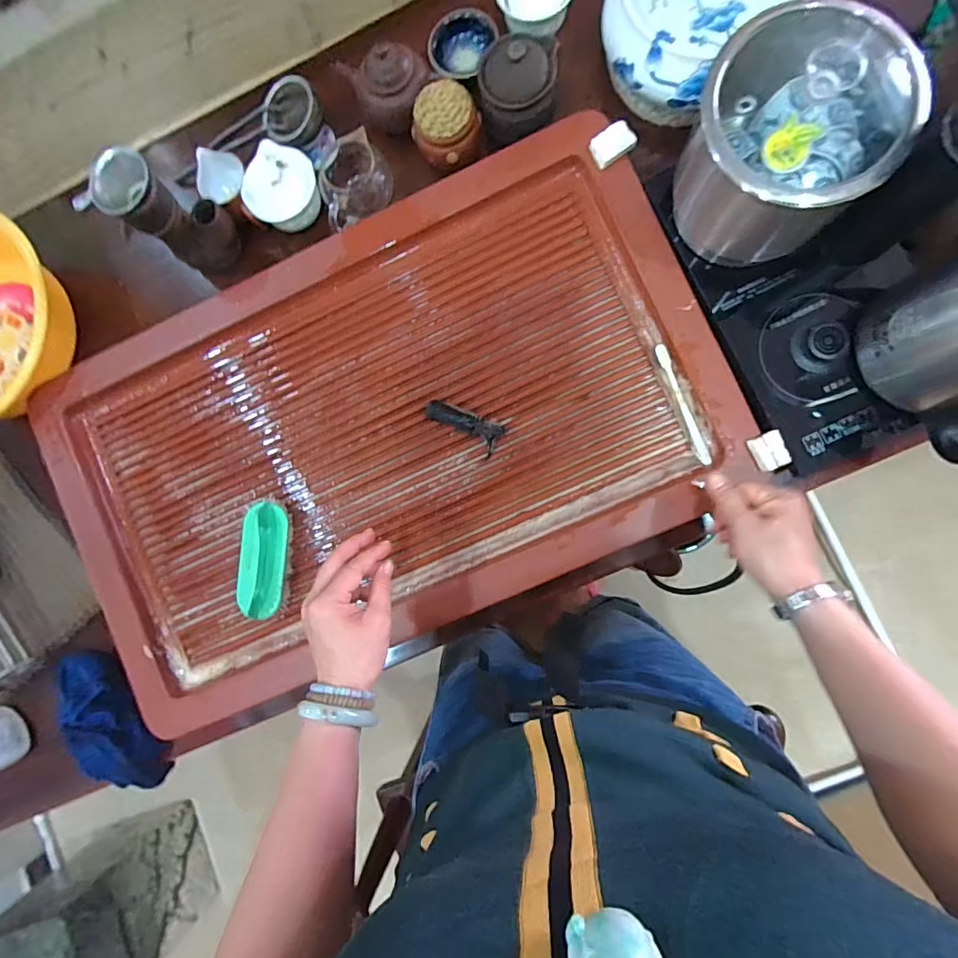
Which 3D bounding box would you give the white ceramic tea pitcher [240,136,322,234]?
[{"bbox_3d":[-0.237,-0.357,0.602,0.080,0.058,0.085,0,88,6],"label":"white ceramic tea pitcher"}]

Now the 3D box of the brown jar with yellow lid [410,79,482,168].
[{"bbox_3d":[-0.039,-0.418,0.576,0.070,0.075,0.067,0,87,4],"label":"brown jar with yellow lid"}]

